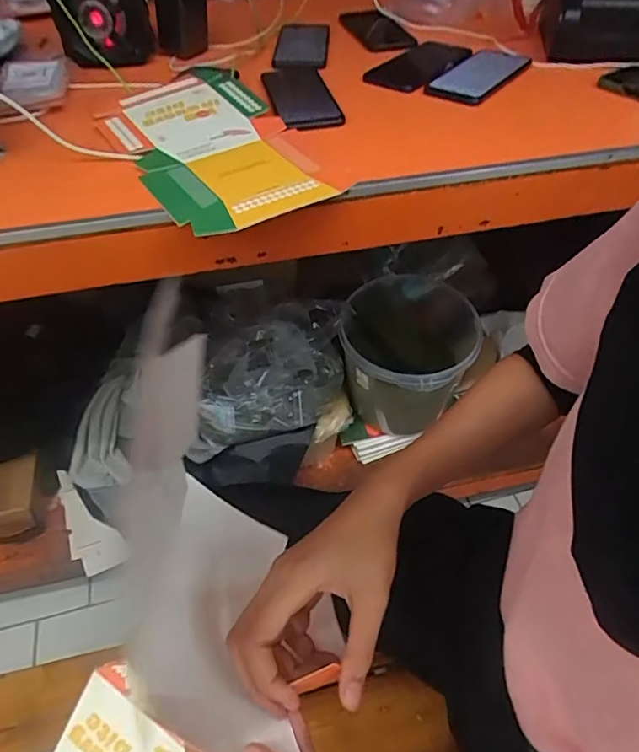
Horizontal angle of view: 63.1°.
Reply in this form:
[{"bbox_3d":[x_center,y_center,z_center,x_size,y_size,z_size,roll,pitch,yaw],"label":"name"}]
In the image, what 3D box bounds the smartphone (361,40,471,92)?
[{"bbox_3d":[0.139,-0.420,0.700,0.092,0.010,0.180,27,53,24],"label":"smartphone"}]

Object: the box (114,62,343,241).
[{"bbox_3d":[-0.114,-0.247,0.562,0.168,0.028,0.336,-25,56,-18],"label":"box"}]

